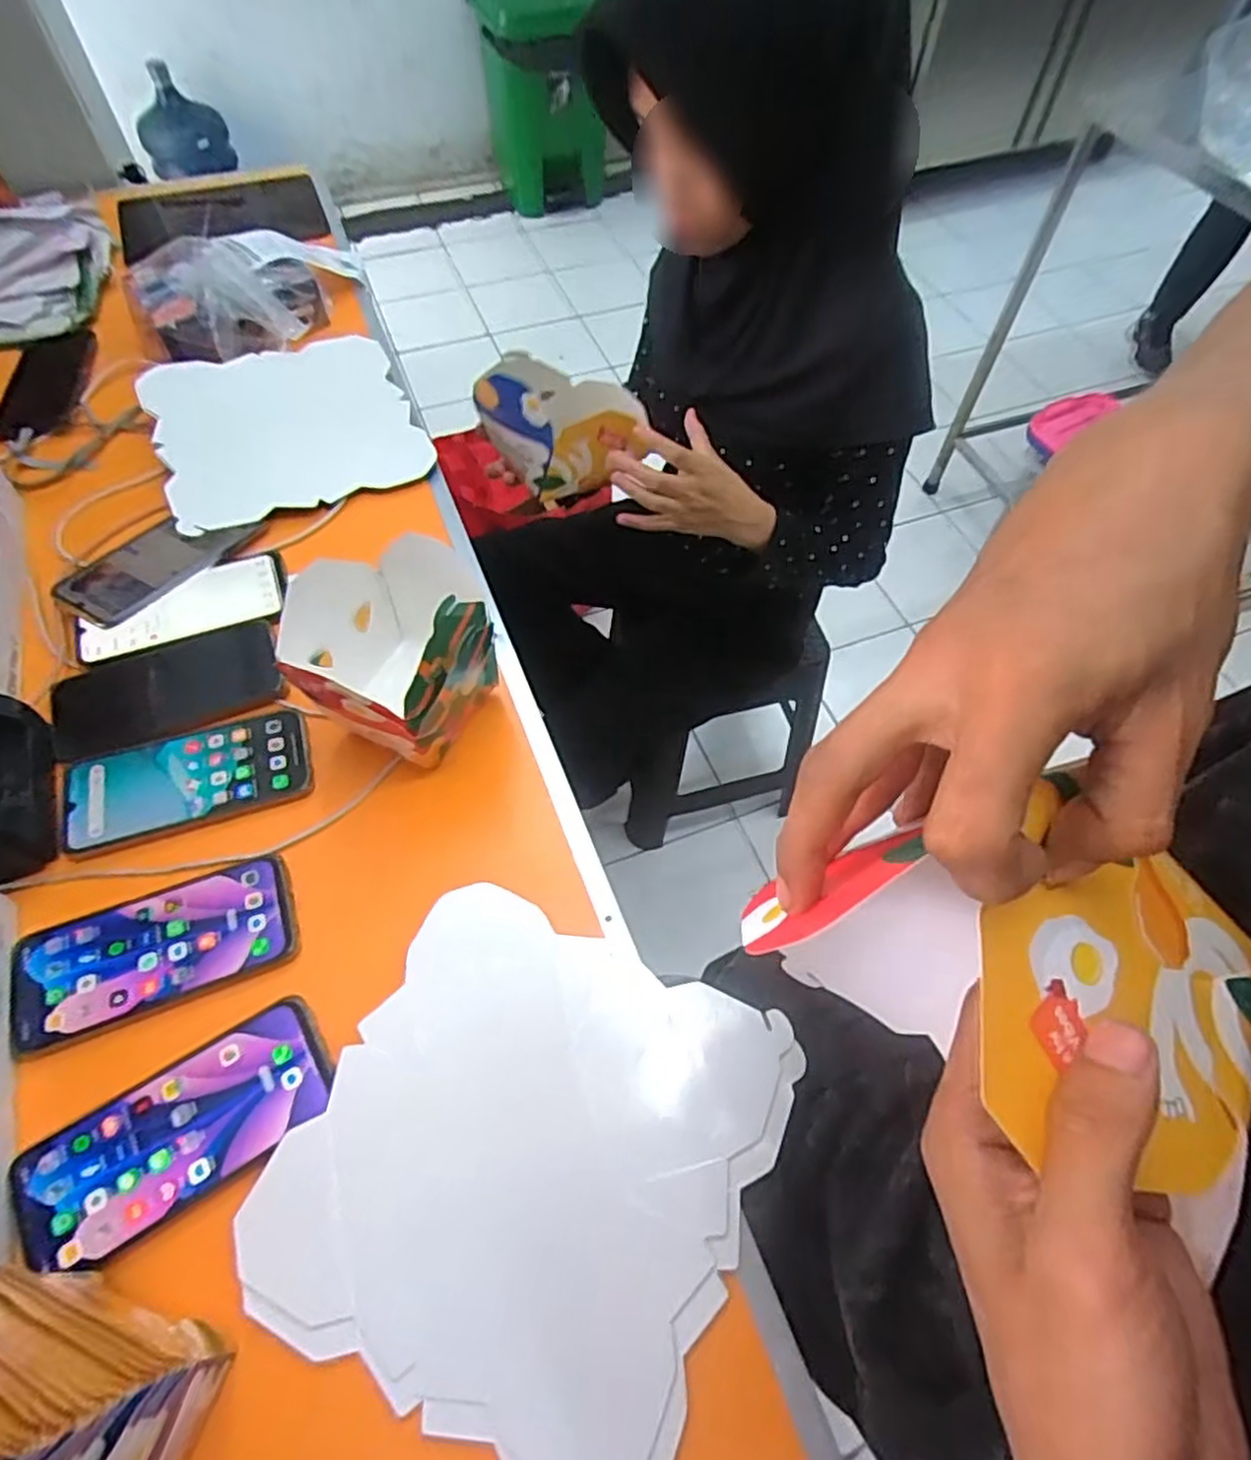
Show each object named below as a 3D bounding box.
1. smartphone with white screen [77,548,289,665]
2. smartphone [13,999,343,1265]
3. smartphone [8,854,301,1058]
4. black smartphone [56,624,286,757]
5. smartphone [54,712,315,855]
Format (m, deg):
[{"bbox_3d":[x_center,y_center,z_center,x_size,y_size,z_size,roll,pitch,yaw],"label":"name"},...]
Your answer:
[{"bbox_3d":[-0.375,-0.107,0.619,0.161,0.012,0.074,-15,66,-13],"label":"smartphone with white screen"},{"bbox_3d":[-0.255,0.232,0.422,0.168,0.013,0.075,-30,64,-17],"label":"smartphone"},{"bbox_3d":[-0.305,0.142,0.478,0.167,0.008,0.079,-19,61,-12],"label":"smartphone"},{"bbox_3d":[-0.364,-0.031,0.585,0.167,0.012,0.082,-20,61,-12],"label":"black smartphone"},{"bbox_3d":[-0.324,0.033,0.540,0.168,0.008,0.081,-15,60,-10],"label":"smartphone"}]

